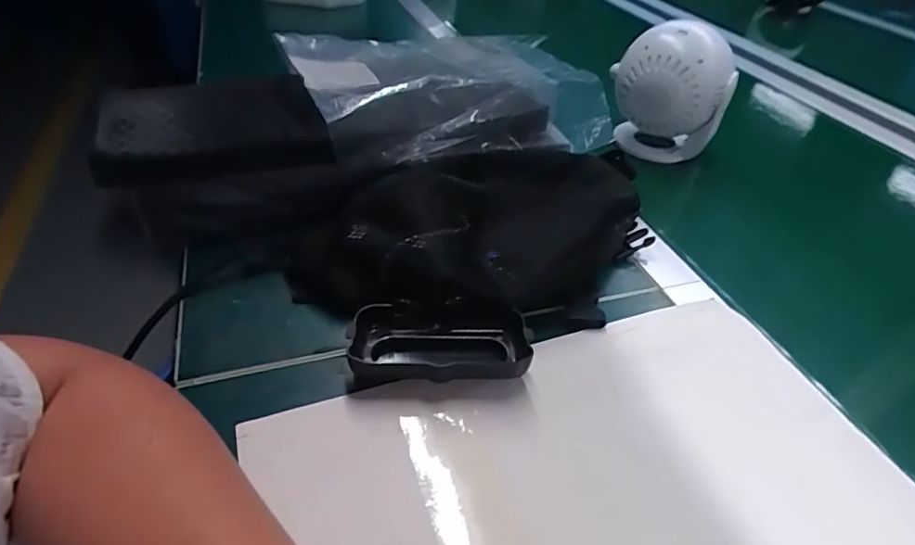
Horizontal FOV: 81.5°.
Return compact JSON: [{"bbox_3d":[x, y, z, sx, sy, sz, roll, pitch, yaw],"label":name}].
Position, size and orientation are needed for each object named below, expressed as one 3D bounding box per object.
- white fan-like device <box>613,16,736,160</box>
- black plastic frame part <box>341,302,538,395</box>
[{"bbox_3d":[0.224,-0.189,0.561,0.112,0.132,0.075,22,43,19],"label":"white fan-like device"},{"bbox_3d":[-0.013,0.046,0.343,0.112,0.025,0.056,1,40,-4],"label":"black plastic frame part"}]

